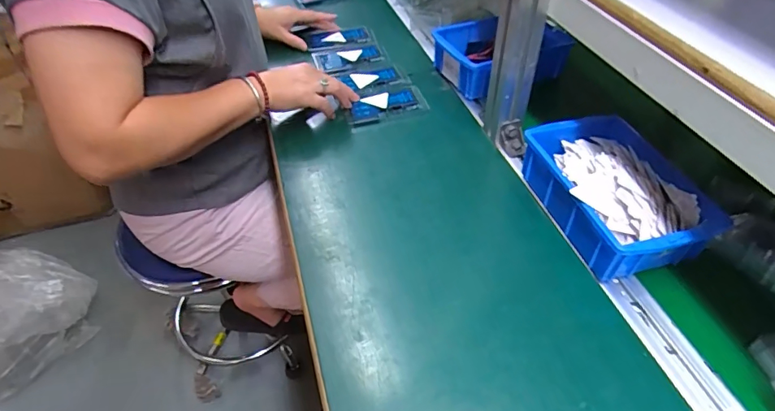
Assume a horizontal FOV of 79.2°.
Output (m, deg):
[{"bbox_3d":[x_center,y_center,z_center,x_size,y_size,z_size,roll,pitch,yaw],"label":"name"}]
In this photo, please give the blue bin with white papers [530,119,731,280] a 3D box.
[{"bbox_3d":[0.262,-0.016,0.542,0.143,0.071,0.204,-13,47,-10],"label":"blue bin with white papers"}]

